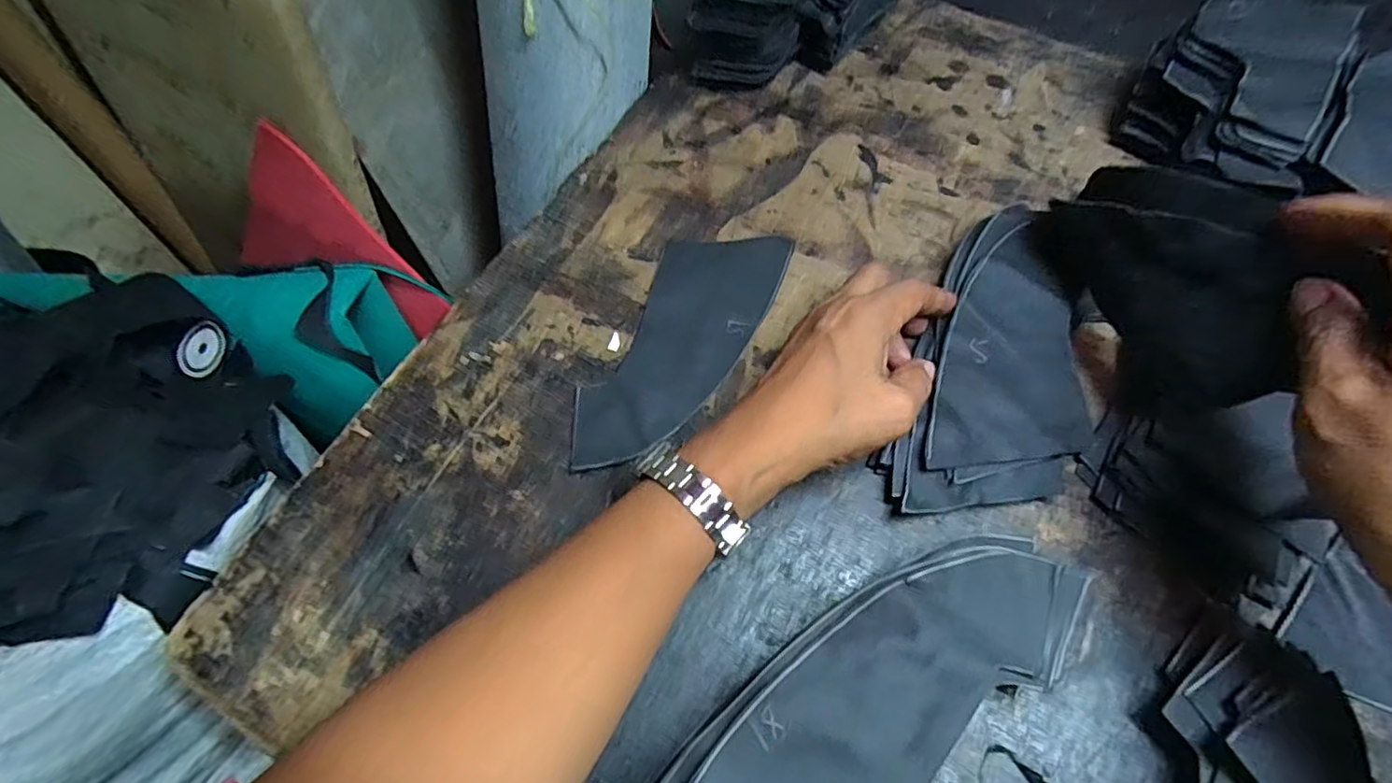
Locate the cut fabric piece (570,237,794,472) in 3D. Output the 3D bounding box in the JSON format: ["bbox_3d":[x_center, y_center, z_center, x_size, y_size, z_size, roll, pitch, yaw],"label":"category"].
[{"bbox_3d":[-0.008,-0.029,0.343,0.067,0.004,0.170,23,67,12],"label":"cut fabric piece"}]

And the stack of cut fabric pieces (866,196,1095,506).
[{"bbox_3d":[0.161,-0.016,0.322,0.082,0.019,0.185,20,68,11],"label":"stack of cut fabric pieces"}]

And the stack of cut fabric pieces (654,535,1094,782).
[{"bbox_3d":[0.066,0.132,0.246,0.195,0.039,0.079,-40,69,-16],"label":"stack of cut fabric pieces"}]

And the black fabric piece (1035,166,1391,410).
[{"bbox_3d":[0.216,-0.061,0.284,0.037,0.091,0.139,-15,65,-6],"label":"black fabric piece"}]

